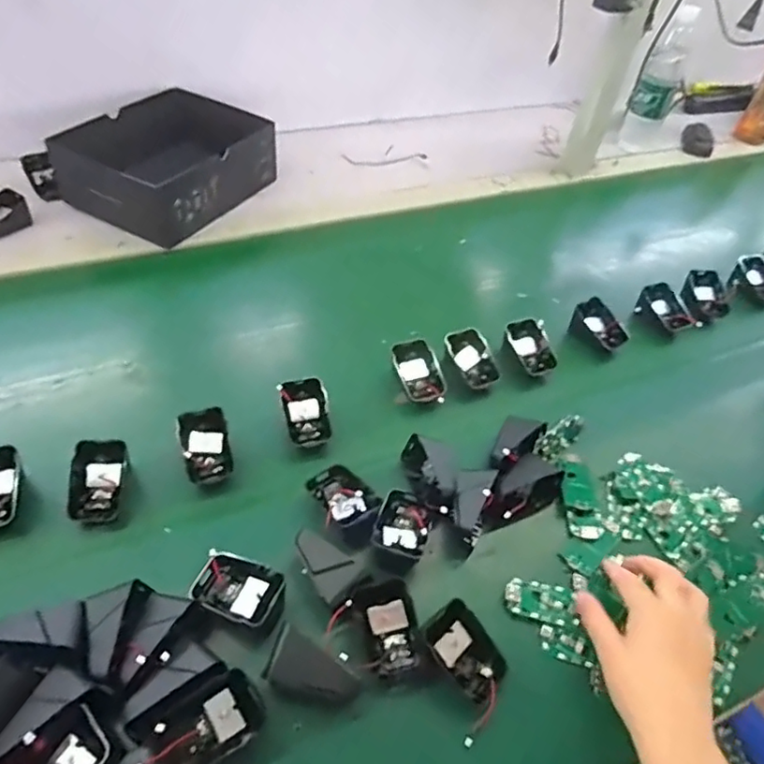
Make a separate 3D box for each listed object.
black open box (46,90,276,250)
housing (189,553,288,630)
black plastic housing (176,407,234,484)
[{"bbox_3d":[-0.288,-0.305,0.816,0.201,0.086,0.260,30,51,19],"label":"black open box"},{"bbox_3d":[-0.110,0.164,0.448,0.067,0.040,0.048,20,48,12],"label":"housing"},{"bbox_3d":[-0.160,0.062,0.533,0.041,0.046,0.058,-11,50,-16],"label":"black plastic housing"}]

